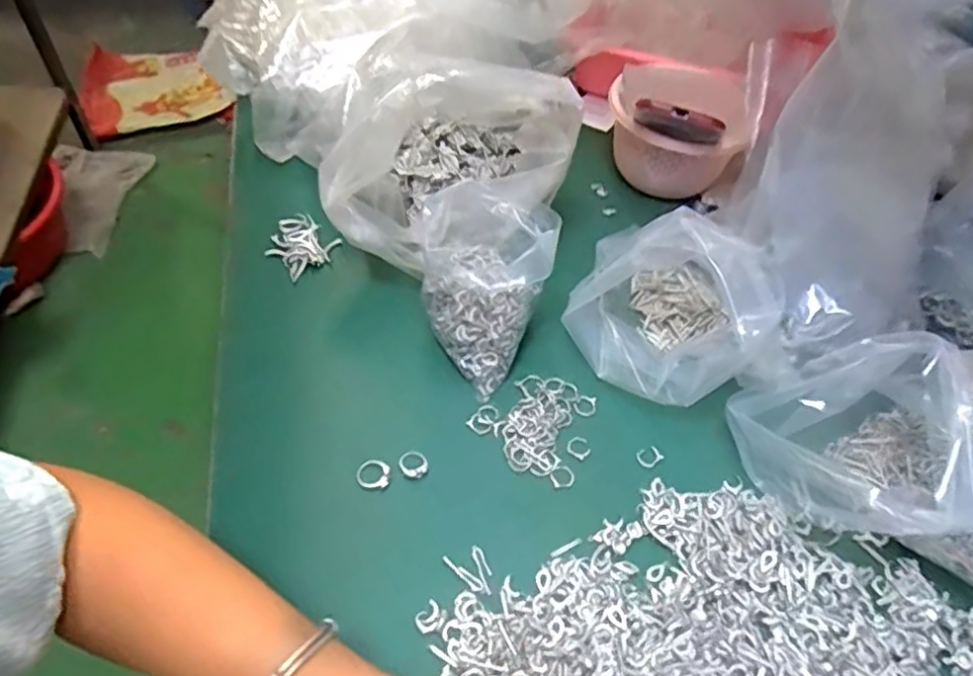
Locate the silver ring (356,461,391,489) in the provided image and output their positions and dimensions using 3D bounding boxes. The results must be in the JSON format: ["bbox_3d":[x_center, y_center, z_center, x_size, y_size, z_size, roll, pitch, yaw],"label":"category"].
[{"bbox_3d":[-0.079,0.095,0.465,0.023,0.006,0.022,3,52,-4],"label":"silver ring"}]

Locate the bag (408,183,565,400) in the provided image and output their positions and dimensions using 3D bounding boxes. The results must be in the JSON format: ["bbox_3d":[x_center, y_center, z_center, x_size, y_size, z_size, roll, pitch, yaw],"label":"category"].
[{"bbox_3d":[-0.005,-0.040,0.513,0.102,0.107,0.117,12,52,3],"label":"bag"}]

